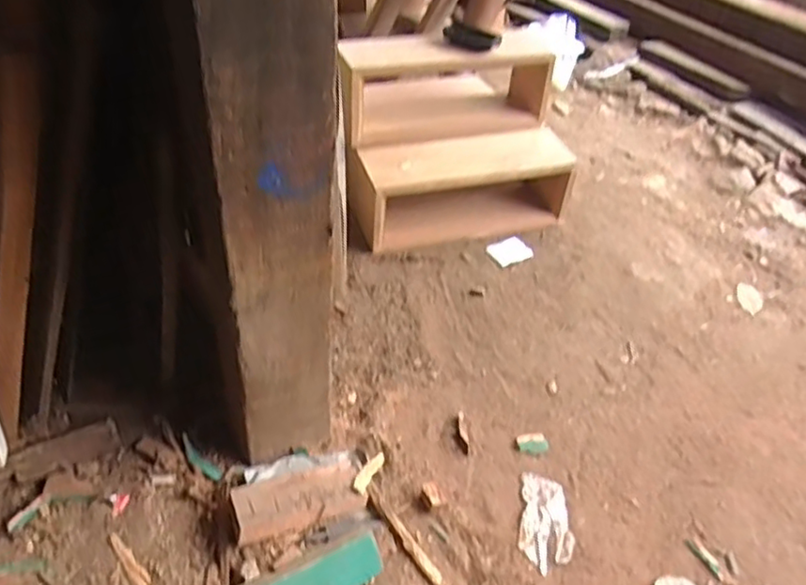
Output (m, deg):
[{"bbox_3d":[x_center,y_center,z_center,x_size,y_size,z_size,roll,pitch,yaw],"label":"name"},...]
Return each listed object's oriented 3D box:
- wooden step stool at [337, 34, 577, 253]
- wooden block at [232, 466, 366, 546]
[{"bbox_3d":[0.088,-0.310,1.290,0.418,0.273,0.306,-7,40,-15],"label":"wooden step stool"},{"bbox_3d":[-0.127,0.250,0.793,0.159,0.038,0.073,-14,43,-24],"label":"wooden block"}]

